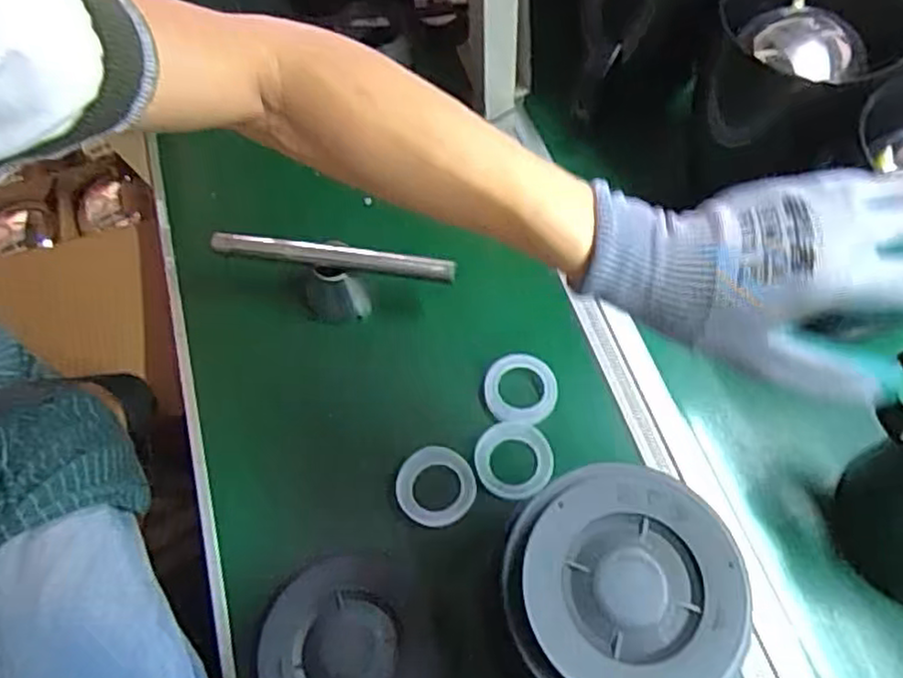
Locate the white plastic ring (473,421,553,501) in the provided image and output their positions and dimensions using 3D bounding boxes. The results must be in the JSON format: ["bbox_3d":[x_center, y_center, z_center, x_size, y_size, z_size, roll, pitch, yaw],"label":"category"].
[{"bbox_3d":[0.047,0.092,0.524,0.058,0.004,0.058,-1,63,2],"label":"white plastic ring"}]

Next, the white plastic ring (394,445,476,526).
[{"bbox_3d":[-0.012,0.110,0.517,0.058,0.004,0.058,6,63,6],"label":"white plastic ring"}]

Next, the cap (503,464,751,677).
[{"bbox_3d":[0.087,0.123,0.340,0.116,0.015,0.115,-1,63,2],"label":"cap"}]

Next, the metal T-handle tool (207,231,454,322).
[{"bbox_3d":[-0.097,-0.047,0.579,0.197,0.067,0.035,9,64,7],"label":"metal T-handle tool"}]

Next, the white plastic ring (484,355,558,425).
[{"bbox_3d":[0.056,0.040,0.551,0.054,0.016,0.059,-1,63,2],"label":"white plastic ring"}]

